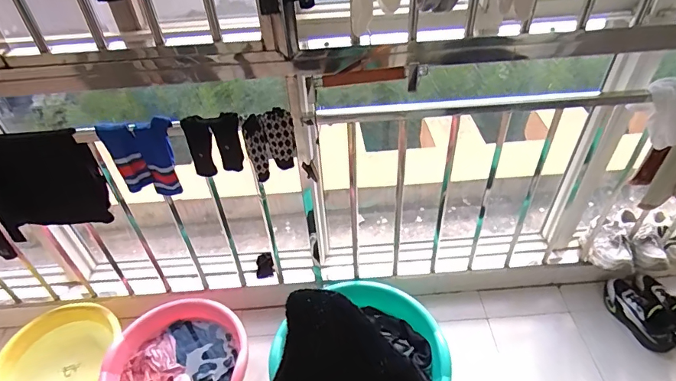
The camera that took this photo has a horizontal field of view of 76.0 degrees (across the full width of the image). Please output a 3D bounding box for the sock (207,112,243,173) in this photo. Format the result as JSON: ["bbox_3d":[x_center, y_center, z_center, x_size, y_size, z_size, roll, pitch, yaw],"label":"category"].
[{"bbox_3d":[-0.280,-0.120,1.095,0.063,0.141,0.056,-13,43,-17],"label":"sock"}]

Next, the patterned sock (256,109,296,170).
[{"bbox_3d":[-0.150,-0.128,1.090,0.081,0.155,0.041,-10,44,-6],"label":"patterned sock"}]

